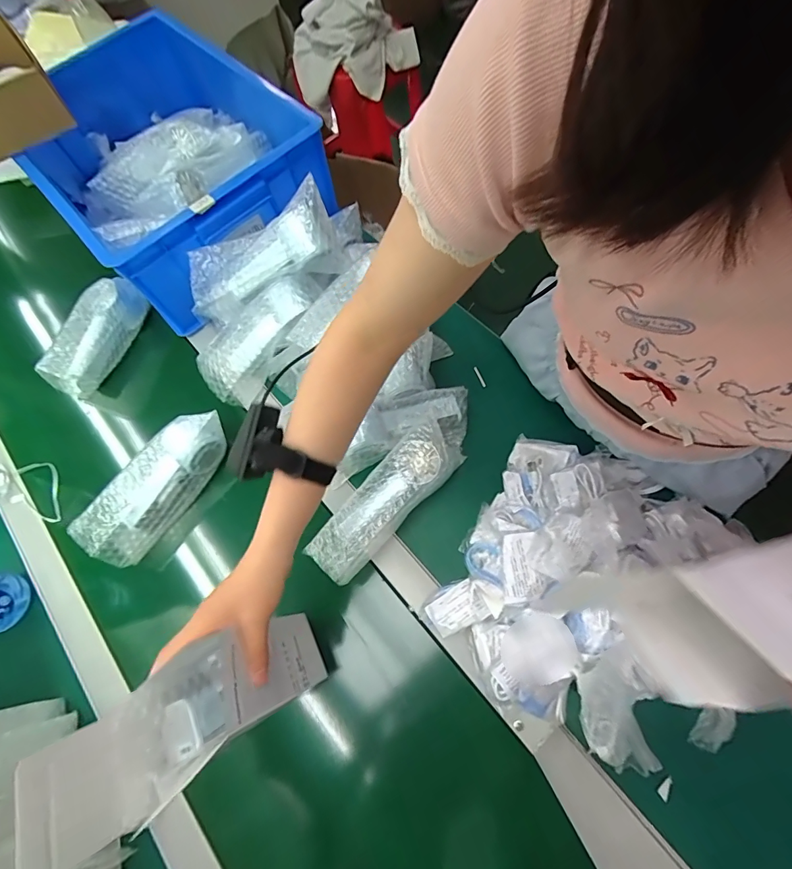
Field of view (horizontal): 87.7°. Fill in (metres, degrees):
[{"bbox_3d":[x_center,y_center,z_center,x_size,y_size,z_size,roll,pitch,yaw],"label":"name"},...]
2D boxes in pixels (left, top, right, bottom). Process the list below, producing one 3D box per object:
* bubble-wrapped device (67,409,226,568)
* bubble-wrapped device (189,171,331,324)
[{"bbox_3d":[-0.303,0.061,0.529,0.070,0.066,0.206,33,75,12],"label":"bubble-wrapped device"},{"bbox_3d":[-0.182,-0.233,0.549,0.229,0.060,0.089,-22,95,17],"label":"bubble-wrapped device"}]

